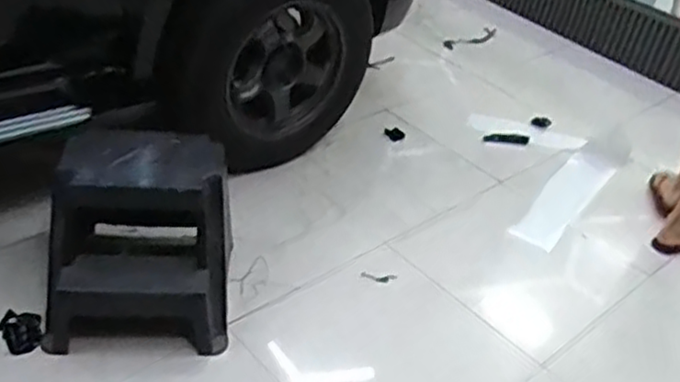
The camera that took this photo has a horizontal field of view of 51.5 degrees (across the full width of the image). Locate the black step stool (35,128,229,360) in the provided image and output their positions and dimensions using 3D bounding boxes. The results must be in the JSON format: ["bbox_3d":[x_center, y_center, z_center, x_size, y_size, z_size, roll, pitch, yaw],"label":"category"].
[{"bbox_3d":[-0.504,0.106,1.806,0.454,0.416,0.463,3,36,-9],"label":"black step stool"}]

